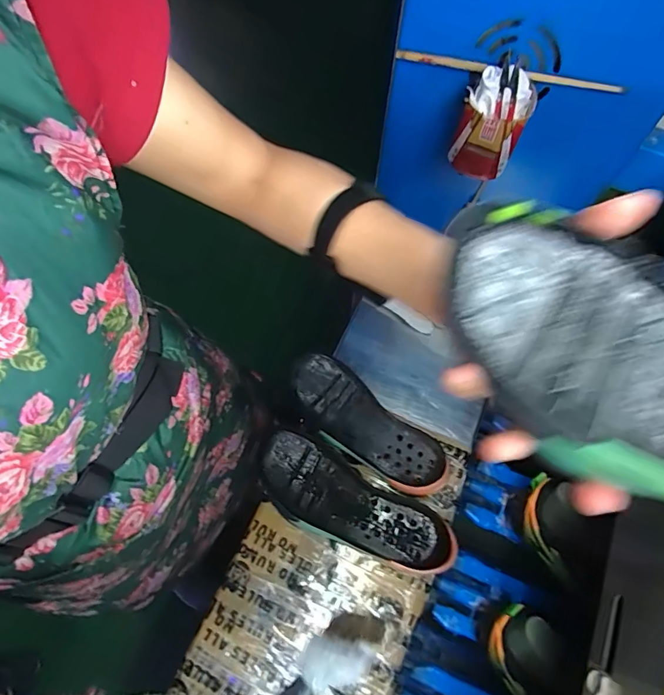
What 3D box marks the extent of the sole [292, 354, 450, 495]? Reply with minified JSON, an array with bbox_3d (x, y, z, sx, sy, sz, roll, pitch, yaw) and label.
[{"bbox_3d":[0.044,0.109,0.645,0.243,0.048,0.092,39,70,14],"label":"sole"}]

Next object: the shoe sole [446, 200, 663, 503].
[{"bbox_3d":[0.175,0.030,0.202,0.278,0.039,0.104,32,69,17],"label":"shoe sole"}]

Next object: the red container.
[{"bbox_3d":[0.169,-0.239,0.487,0.069,0.105,0.071,21,67,7],"label":"red container"}]

